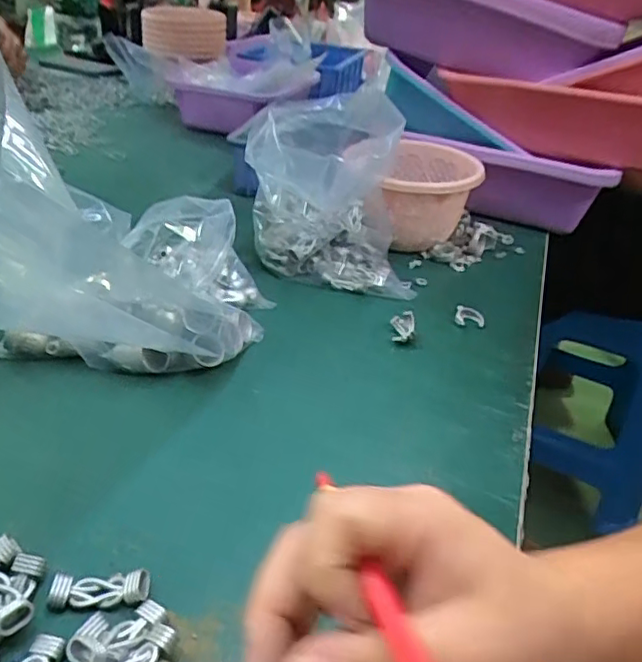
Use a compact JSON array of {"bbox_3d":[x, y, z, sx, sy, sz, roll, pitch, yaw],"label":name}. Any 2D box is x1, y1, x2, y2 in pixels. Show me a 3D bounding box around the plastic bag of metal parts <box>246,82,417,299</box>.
[{"bbox_3d":[0.008,-0.130,0.556,0.149,0.153,0.119,3,32,-6],"label":"plastic bag of metal parts"}]

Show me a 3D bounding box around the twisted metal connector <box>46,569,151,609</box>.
[{"bbox_3d":[-0.105,0.124,0.287,0.045,0.011,0.015,3,32,-6],"label":"twisted metal connector"}]

